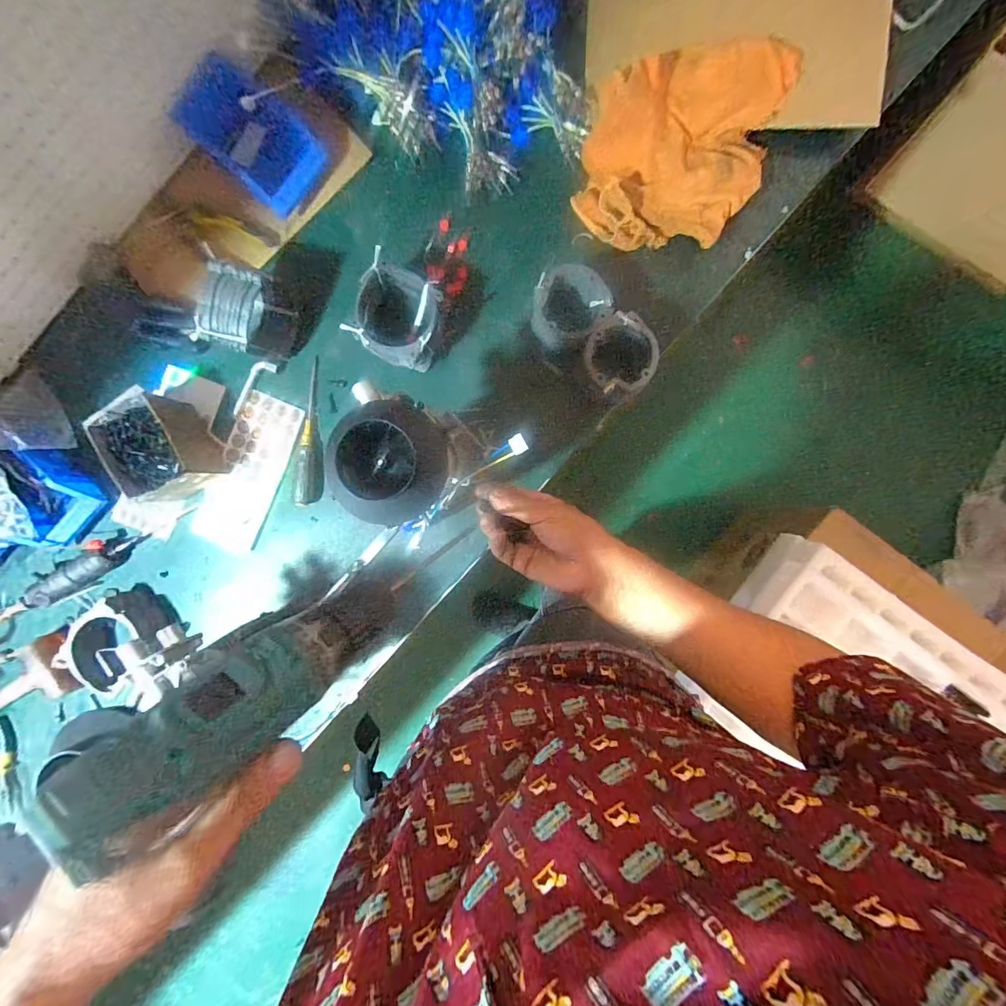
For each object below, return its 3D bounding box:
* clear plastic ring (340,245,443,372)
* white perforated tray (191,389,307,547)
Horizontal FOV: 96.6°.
[{"bbox_3d":[-0.147,-0.271,0.652,0.114,0.071,0.128,20,91,2],"label":"clear plastic ring"},{"bbox_3d":[-0.410,-0.048,0.716,0.111,0.009,0.253,25,91,1],"label":"white perforated tray"}]

